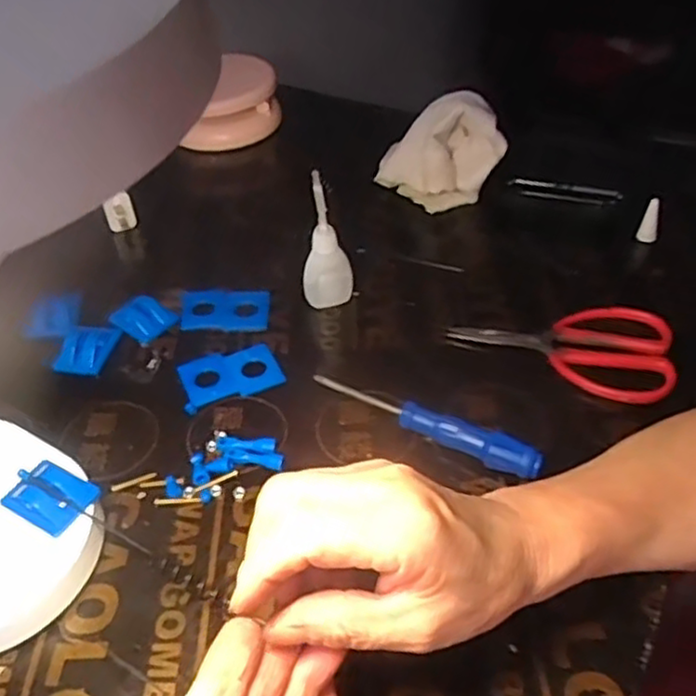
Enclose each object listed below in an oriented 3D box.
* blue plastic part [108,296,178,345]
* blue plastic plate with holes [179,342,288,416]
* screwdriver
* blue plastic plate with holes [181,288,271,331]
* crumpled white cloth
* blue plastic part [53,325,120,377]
[{"bbox_3d":[-0.152,-0.023,0.520,0.044,0.012,0.032,30,53,30],"label":"blue plastic part"},{"bbox_3d":[-0.081,0.017,0.477,0.066,0.004,0.048,-18,46,-14],"label":"blue plastic plate with holes"},{"bbox_3d":[0.044,0.045,0.428,0.149,0.021,0.014,21,49,23],"label":"screwdriver"},{"bbox_3d":[-0.093,-0.031,0.532,0.068,0.006,0.044,0,49,4],"label":"blue plastic plate with holes"},{"bbox_3d":[0.078,-0.169,0.600,0.109,0.088,0.055,11,46,14],"label":"crumpled white cloth"},{"bbox_3d":[-0.186,-0.001,0.498,0.038,0.004,0.045,6,45,9],"label":"blue plastic part"}]

